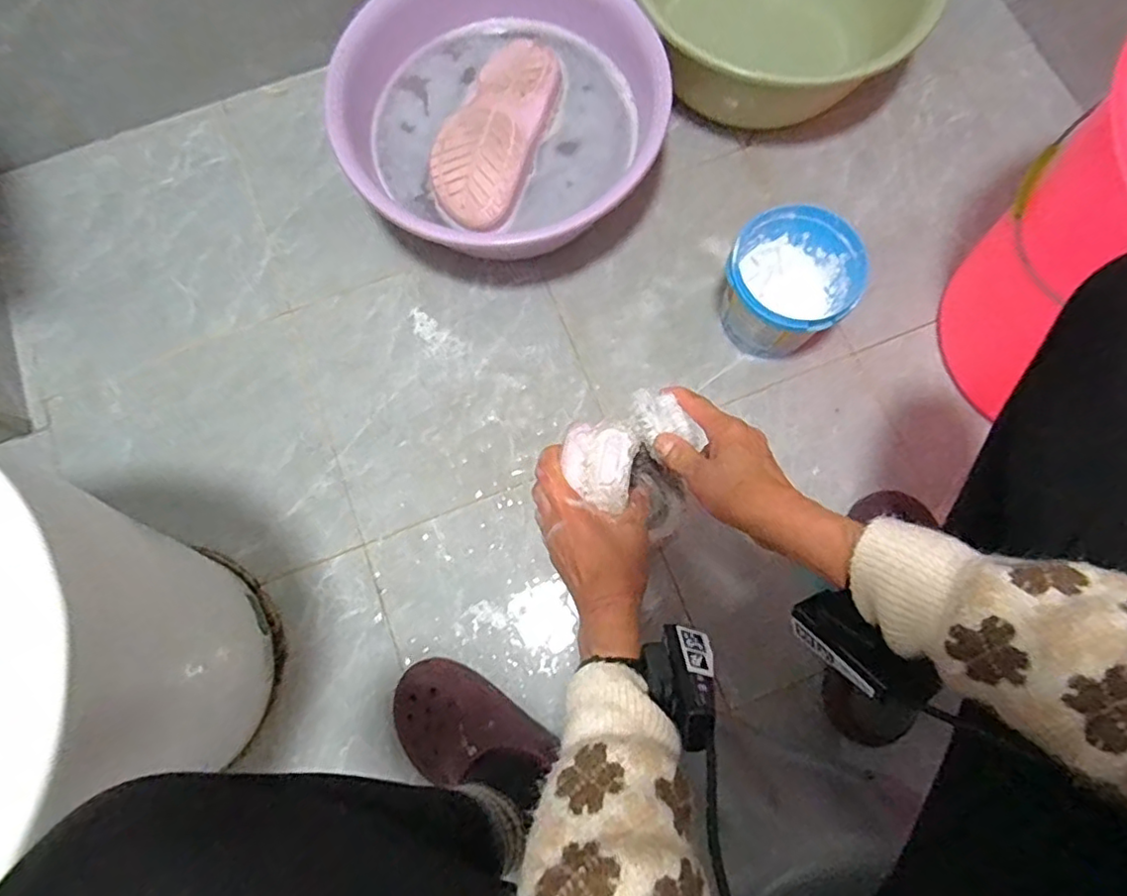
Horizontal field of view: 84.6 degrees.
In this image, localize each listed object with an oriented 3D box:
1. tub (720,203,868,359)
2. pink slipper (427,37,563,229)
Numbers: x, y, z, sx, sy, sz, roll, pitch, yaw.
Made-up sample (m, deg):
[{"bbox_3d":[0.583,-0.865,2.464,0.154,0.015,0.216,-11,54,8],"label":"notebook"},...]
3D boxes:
[{"bbox_3d":[0.232,-0.169,0.667,0.126,0.120,0.126,0,78,1],"label":"tub"},{"bbox_3d":[-0.078,-0.357,0.698,0.108,0.048,0.232,16,76,4],"label":"pink slipper"}]

